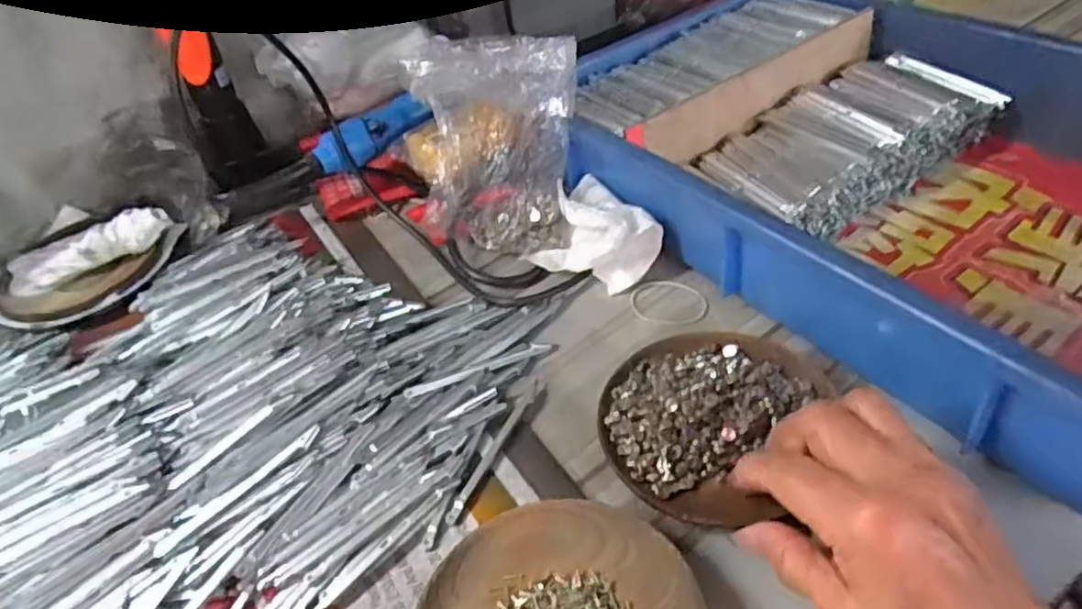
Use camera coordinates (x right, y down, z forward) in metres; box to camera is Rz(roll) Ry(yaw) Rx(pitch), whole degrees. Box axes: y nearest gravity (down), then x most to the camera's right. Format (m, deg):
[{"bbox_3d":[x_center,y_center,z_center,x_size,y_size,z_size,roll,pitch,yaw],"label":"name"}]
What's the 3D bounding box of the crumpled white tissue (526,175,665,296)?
[{"bbox_3d":[0.031,-0.047,0.452,0.064,0.045,0.087,-29,45,-19],"label":"crumpled white tissue"}]

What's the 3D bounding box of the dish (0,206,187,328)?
[{"bbox_3d":[-0.334,-0.026,0.496,0.130,0.033,0.076,-21,43,-11],"label":"dish"}]

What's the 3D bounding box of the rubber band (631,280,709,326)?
[{"bbox_3d":[0.081,-0.002,0.432,0.047,0.004,0.040,3,44,14],"label":"rubber band"}]

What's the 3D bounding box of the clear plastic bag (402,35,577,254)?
[{"bbox_3d":[-0.026,-0.112,0.468,0.096,0.120,0.065,15,48,26],"label":"clear plastic bag"}]

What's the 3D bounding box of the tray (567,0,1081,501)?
[{"bbox_3d":[0.223,-0.096,0.437,0.296,0.084,0.412,-30,46,-20],"label":"tray"}]

